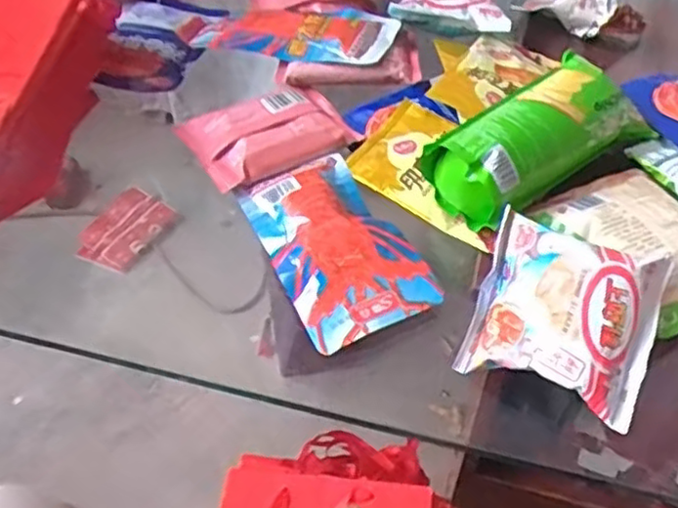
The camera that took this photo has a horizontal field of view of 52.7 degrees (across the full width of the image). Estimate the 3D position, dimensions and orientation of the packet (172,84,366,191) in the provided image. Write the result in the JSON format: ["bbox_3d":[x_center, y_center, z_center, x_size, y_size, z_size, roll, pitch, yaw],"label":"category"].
[{"bbox_3d":[-0.058,-0.108,0.593,0.142,0.020,0.087,-26,52,-21],"label":"packet"}]

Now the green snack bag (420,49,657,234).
[{"bbox_3d":[0.159,-0.099,0.547,0.188,0.053,0.088,-34,55,-26],"label":"green snack bag"}]

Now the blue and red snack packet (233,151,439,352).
[{"bbox_3d":[-0.005,-0.011,0.517,0.094,0.029,0.168,-21,50,-17],"label":"blue and red snack packet"}]

